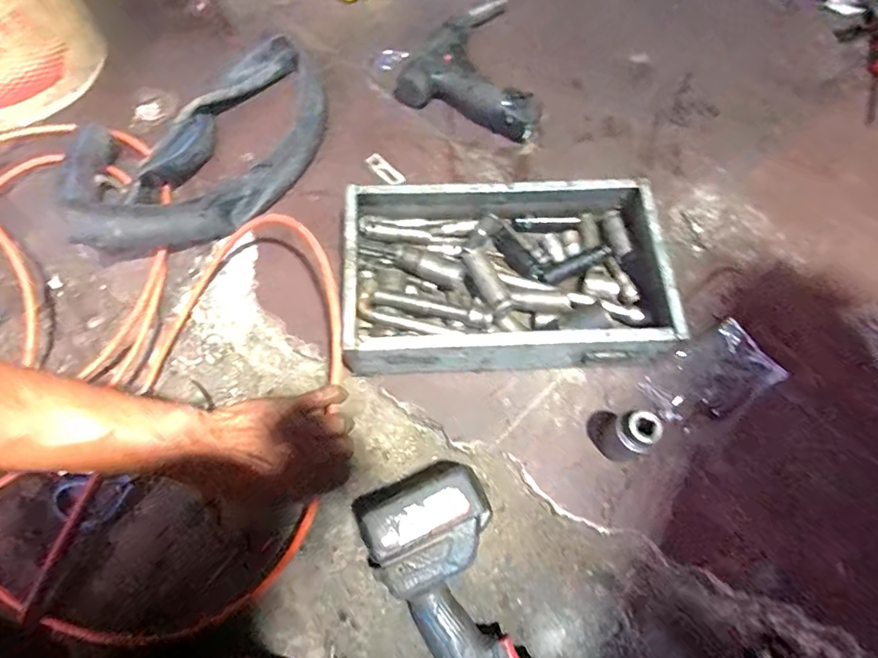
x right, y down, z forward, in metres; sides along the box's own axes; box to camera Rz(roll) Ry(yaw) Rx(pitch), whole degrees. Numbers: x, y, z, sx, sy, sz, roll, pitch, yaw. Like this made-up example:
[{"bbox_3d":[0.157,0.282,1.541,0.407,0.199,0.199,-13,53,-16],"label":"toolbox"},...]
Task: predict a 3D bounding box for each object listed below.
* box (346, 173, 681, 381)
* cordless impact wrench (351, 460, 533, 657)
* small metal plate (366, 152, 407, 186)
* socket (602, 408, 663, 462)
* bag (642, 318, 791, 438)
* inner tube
[{"bbox_3d":[0.073,-0.062,0.526,0.334,0.070,0.211,-2,67,-1],"label":"box"},{"bbox_3d":[0.030,0.241,0.428,0.141,0.076,0.250,-21,74,-2],"label":"cordless impact wrench"},{"bbox_3d":[-0.072,-0.214,0.643,0.056,0.006,0.022,37,76,-3],"label":"small metal plate"},{"bbox_3d":[0.188,0.103,0.457,0.041,0.074,0.041,0,67,0],"label":"socket"},{"bbox_3d":[0.295,0.053,0.514,0.143,0.007,0.081,-28,62,-14],"label":"bag"},{"bbox_3d":[-0.282,-0.240,0.604,0.192,0.110,0.375,39,72,15],"label":"inner tube"}]

